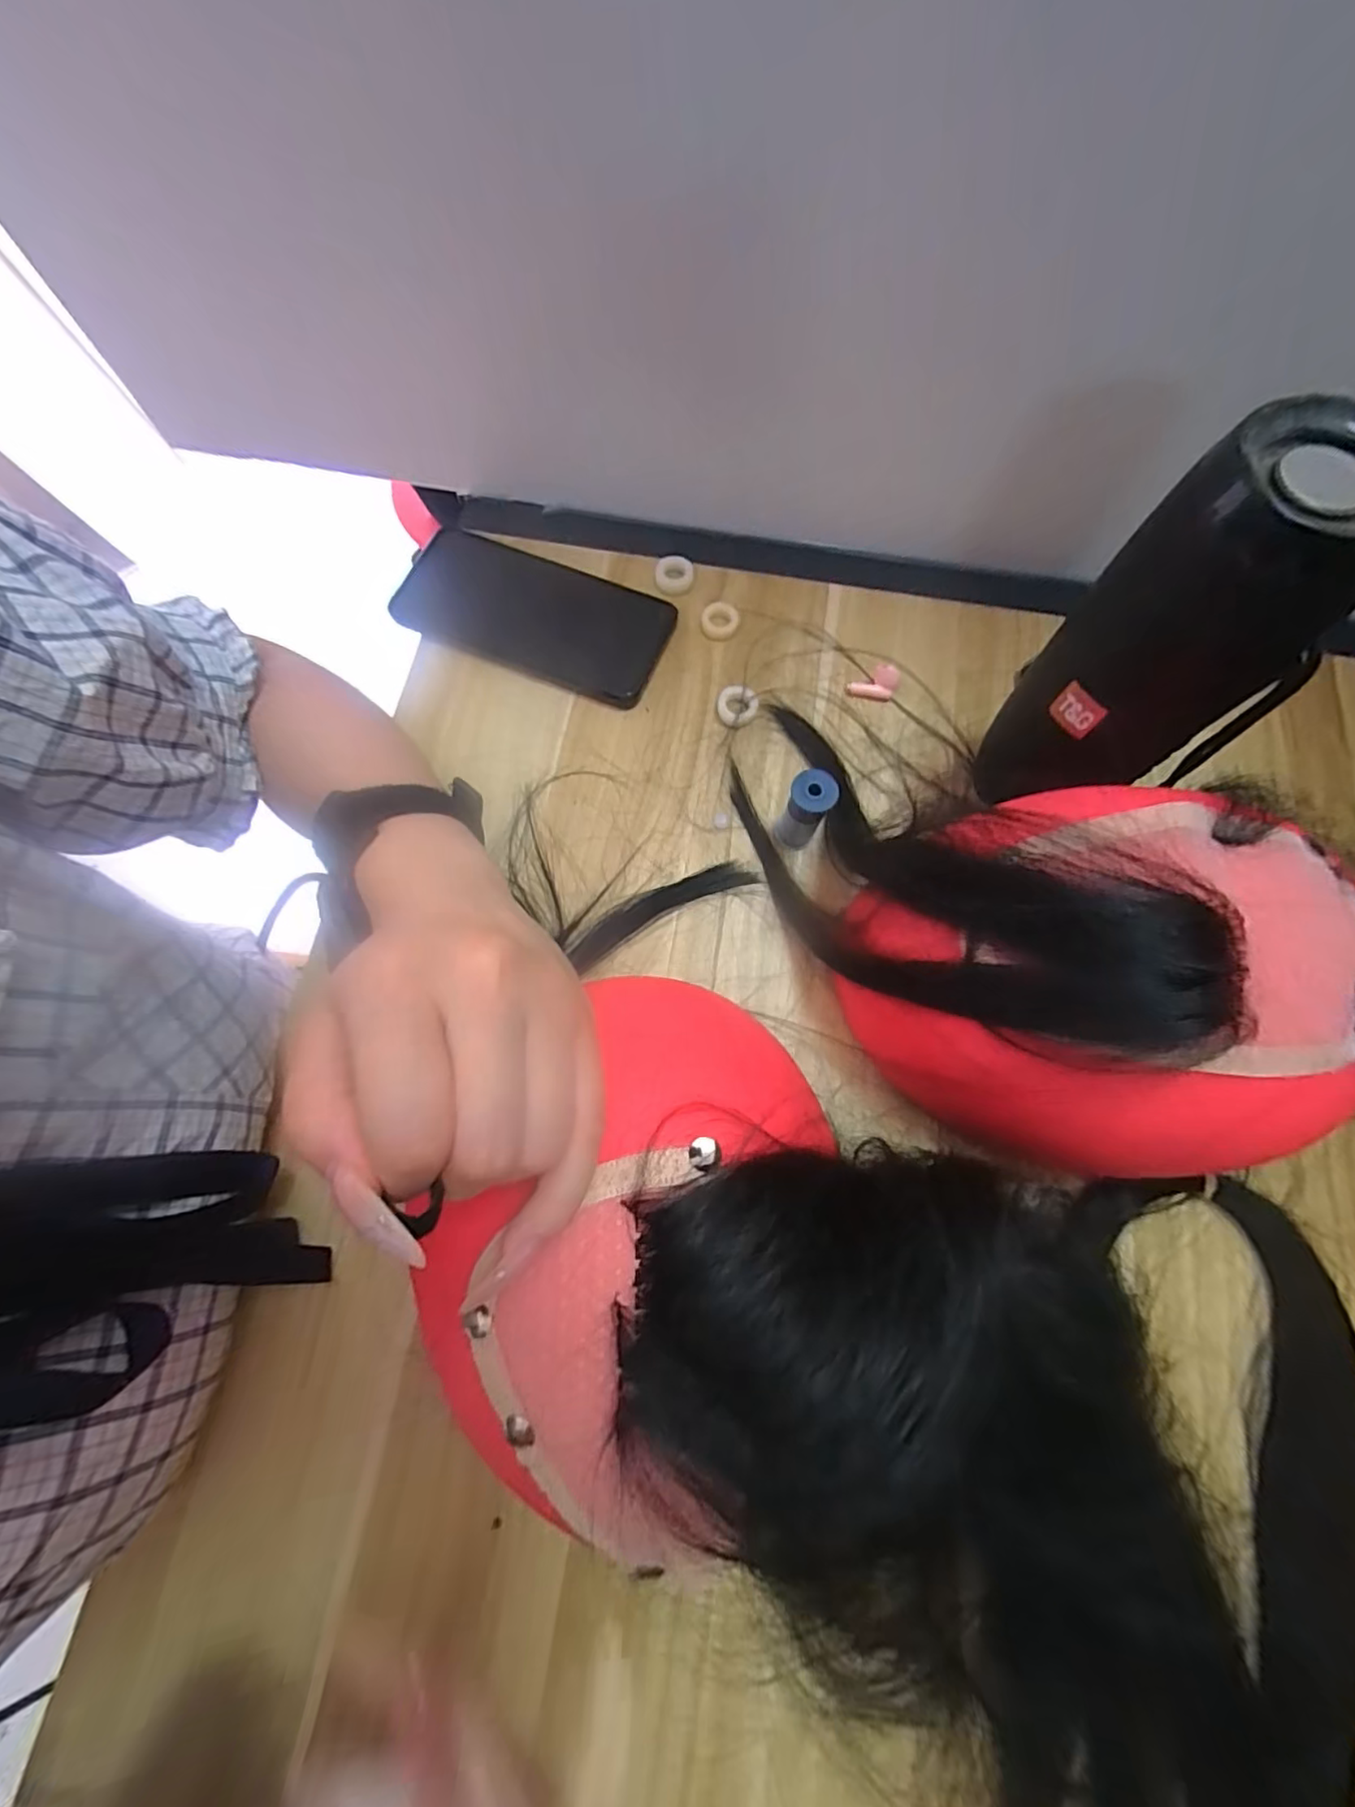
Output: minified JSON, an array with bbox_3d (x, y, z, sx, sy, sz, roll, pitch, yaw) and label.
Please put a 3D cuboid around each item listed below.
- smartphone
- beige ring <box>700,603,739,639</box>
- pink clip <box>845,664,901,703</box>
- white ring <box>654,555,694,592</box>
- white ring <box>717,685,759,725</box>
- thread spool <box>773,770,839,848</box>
[{"bbox_3d":[-0.088,-0.176,0.372,0.163,0.005,0.078,22,74,5],"label":"smartphone"},{"bbox_3d":[0.026,-0.174,0.373,0.023,0.005,0.026,-2,73,-2],"label":"beige ring"},{"bbox_3d":[0.116,-0.130,0.359,0.027,0.013,0.021,26,74,7],"label":"pink clip"},{"bbox_3d":[-0.002,-0.206,0.380,0.024,0.004,0.025,0,73,-1],"label":"white ring"},{"bbox_3d":[0.035,-0.116,0.354,0.024,0.005,0.024,0,73,-1],"label":"white ring"},{"bbox_3d":[0.066,-0.048,0.315,0.022,0.050,0.021,0,73,-1],"label":"thread spool"}]

